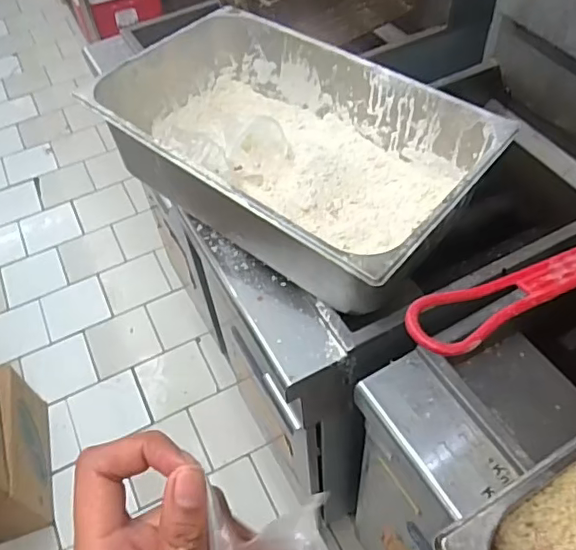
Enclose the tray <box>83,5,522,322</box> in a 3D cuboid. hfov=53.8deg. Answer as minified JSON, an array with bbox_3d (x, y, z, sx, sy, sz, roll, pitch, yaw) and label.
[{"bbox_3d":[-0.002,-0.166,0.779,0.500,0.153,0.304,31,59,26],"label":"tray"}]

